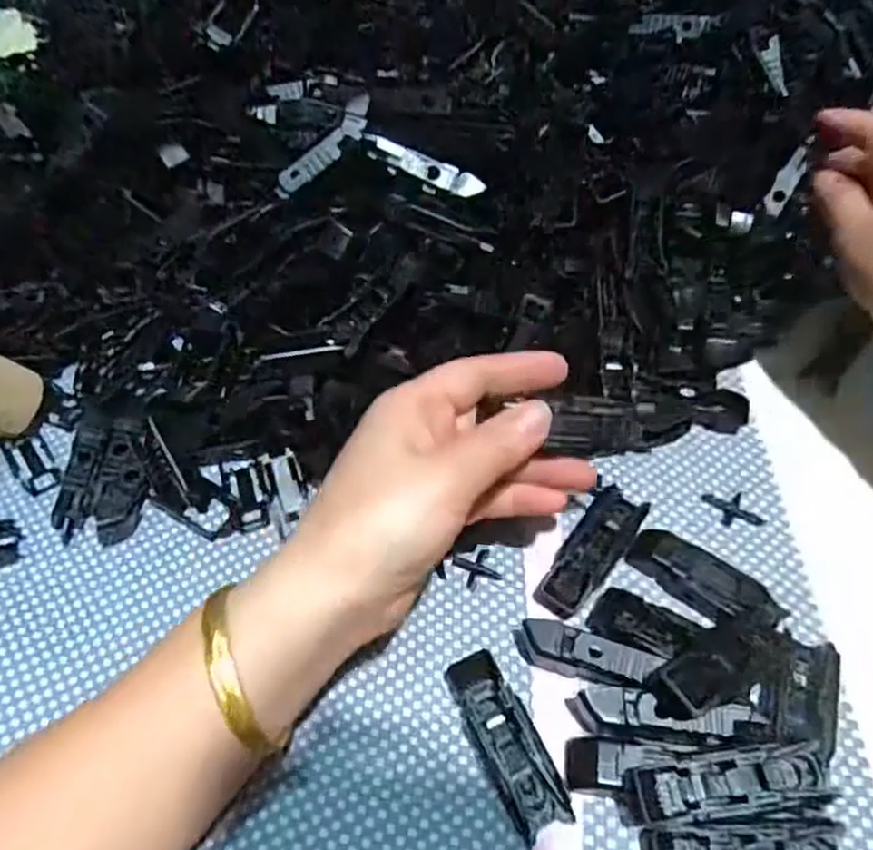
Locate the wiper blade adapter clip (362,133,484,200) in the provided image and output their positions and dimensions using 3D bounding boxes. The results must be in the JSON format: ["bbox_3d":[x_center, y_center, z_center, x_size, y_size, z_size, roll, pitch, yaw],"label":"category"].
[{"bbox_3d":[-0.007,-0.130,0.360,0.064,0.011,0.014,24,58,3],"label":"wiper blade adapter clip"}]

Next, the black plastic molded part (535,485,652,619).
[{"bbox_3d":[0.070,0.056,0.314,0.024,0.009,0.067,28,60,22],"label":"black plastic molded part"}]

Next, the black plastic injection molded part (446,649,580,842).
[{"bbox_3d":[0.026,0.119,0.267,0.022,0.014,0.065,-23,55,-13],"label":"black plastic injection molded part"}]

